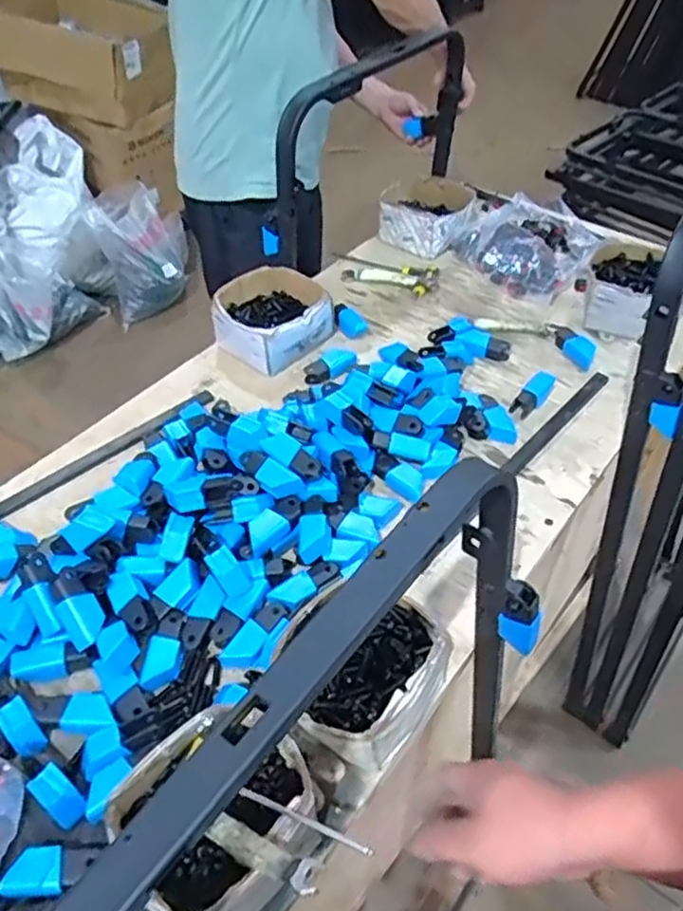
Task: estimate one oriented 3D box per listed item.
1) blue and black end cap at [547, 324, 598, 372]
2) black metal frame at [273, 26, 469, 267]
[{"bbox_3d":[0.349,-0.175,1.053,0.036,0.029,0.100,-27,52,-22],"label":"blue and black end cap"},{"bbox_3d":[0.061,-0.573,1.231,0.070,0.276,0.560,25,53,22],"label":"black metal frame"}]

